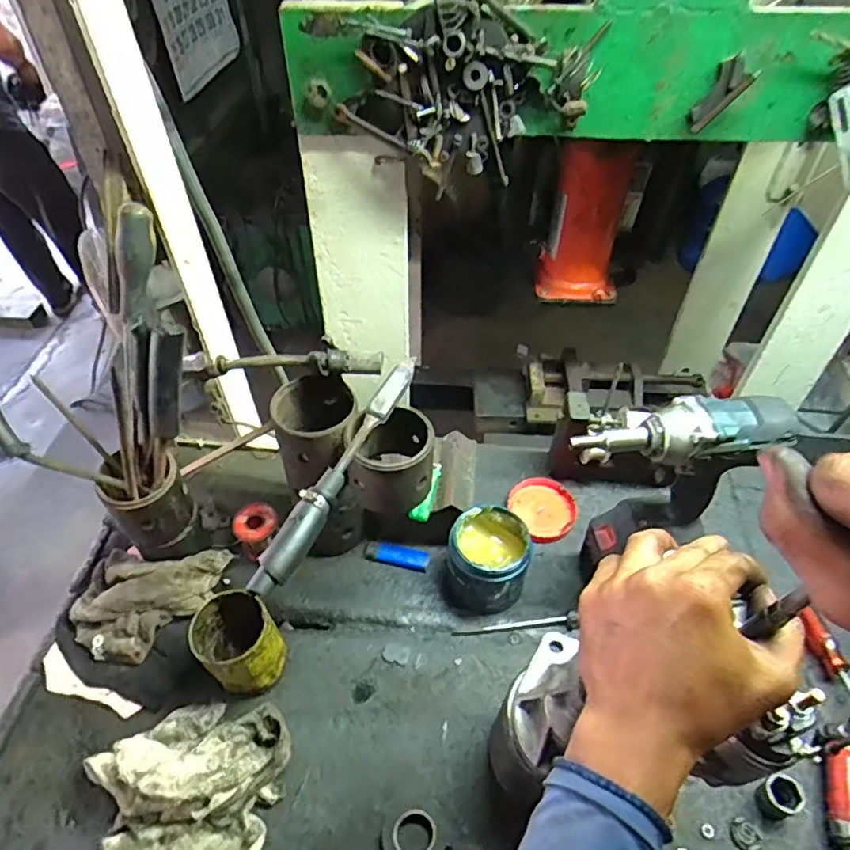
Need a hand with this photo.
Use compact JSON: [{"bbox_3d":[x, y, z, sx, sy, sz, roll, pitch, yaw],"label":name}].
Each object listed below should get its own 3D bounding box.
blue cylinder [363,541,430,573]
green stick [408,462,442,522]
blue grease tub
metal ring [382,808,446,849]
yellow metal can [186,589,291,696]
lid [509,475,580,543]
[{"bbox_3d":[-0.035,0.164,0.734,0.081,0.017,0.023,9,48,8],"label":"blue cylinder"},{"bbox_3d":[0.005,0.080,0.722,0.022,0.011,0.087,15,49,13],"label":"green stick"},{"bbox_3d":[0.073,0.161,0.686,0.087,0.100,0.083,0,47,0],"label":"blue grease tub"},{"bbox_3d":[-0.011,0.386,0.542,0.050,0.021,0.047,0,47,0],"label":"metal ring"},{"bbox_3d":[-0.193,0.231,0.614,0.073,0.099,0.073,0,47,0],"label":"yellow metal can"},{"bbox_3d":[0.162,0.111,0.792,0.082,0.025,0.089,0,47,0],"label":"lid"}]

